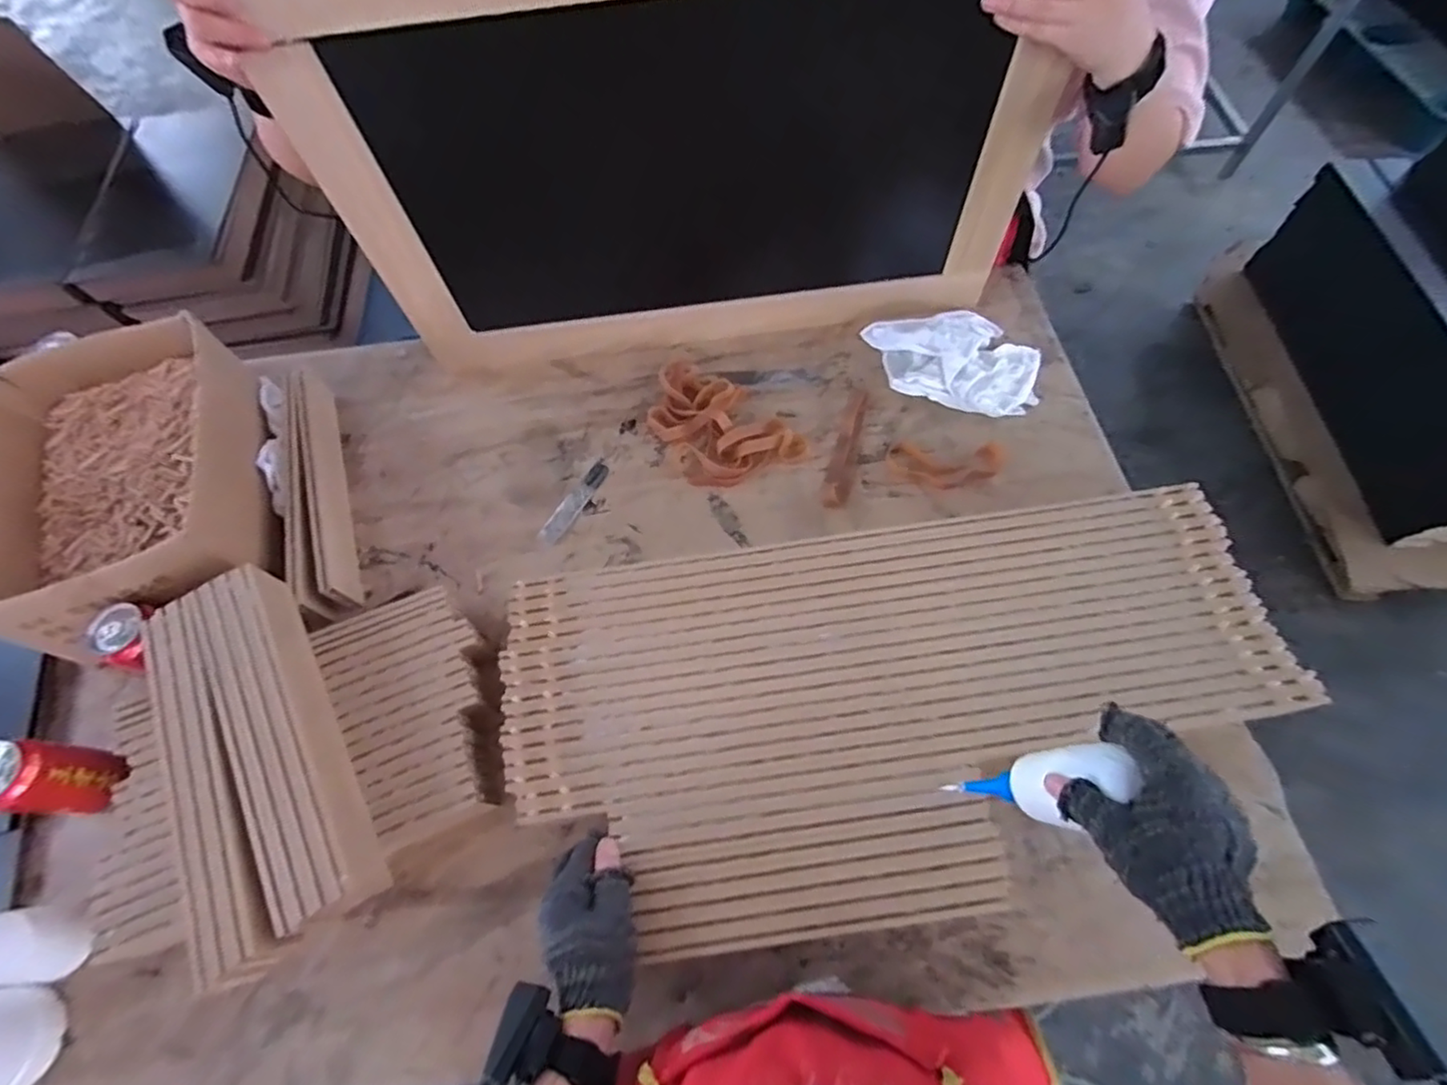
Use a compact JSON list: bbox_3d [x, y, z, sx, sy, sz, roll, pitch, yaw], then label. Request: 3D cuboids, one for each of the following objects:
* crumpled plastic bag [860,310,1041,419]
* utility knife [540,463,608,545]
[{"bbox_3d":[0.316,-0.248,0.837,0.210,0.049,0.175,-9,64,-2],"label":"crumpled plastic bag"},{"bbox_3d":[-0.189,-0.052,0.802,0.028,0.004,0.125,28,69,15],"label":"utility knife"}]

